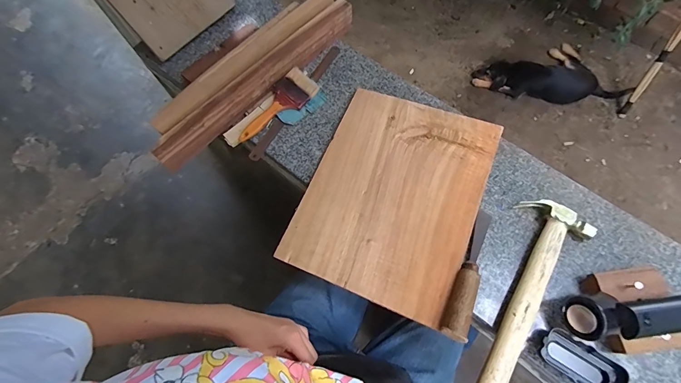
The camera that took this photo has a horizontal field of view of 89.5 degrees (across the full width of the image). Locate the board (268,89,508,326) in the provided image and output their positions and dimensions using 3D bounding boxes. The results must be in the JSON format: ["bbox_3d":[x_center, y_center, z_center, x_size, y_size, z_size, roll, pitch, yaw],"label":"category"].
[{"bbox_3d":[0.093,0.000,0.594,0.279,0.008,0.364,21,71,10],"label":"board"}]

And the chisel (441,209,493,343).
[{"bbox_3d":[0.200,0.120,0.527,0.033,0.029,0.209,21,71,10],"label":"chisel"}]

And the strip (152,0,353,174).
[{"bbox_3d":[-0.155,-0.219,0.674,0.041,0.057,0.479,42,76,16],"label":"strip"}]

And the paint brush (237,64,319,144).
[{"bbox_3d":[-0.125,-0.164,0.668,0.067,0.017,0.183,39,75,16],"label":"paint brush"}]

